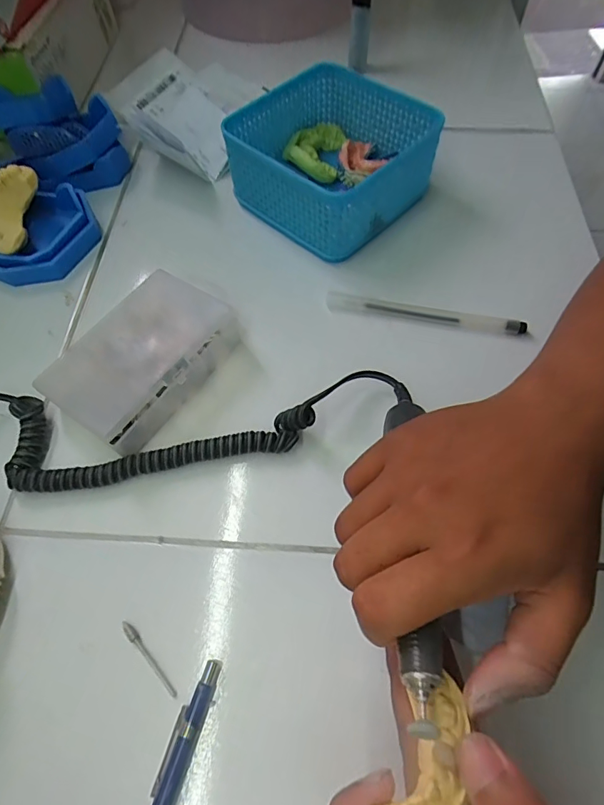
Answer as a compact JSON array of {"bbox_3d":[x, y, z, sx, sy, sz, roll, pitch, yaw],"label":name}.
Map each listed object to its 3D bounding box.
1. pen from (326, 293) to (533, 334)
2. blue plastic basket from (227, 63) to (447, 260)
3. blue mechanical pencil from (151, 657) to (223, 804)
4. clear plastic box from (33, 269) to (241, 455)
[{"bbox_3d":[0.088,-0.064,0.330,0.139,0.013,0.011,9,62,7],"label":"pen"},{"bbox_3d":[0.026,-0.197,0.368,0.130,0.063,0.134,39,70,20],"label":"blue plastic basket"},{"bbox_3d":[-0.066,0.188,0.200,0.013,0.009,0.133,14,63,10],"label":"blue mechanical pencil"},{"bbox_3d":[-0.099,-0.033,0.300,0.071,0.033,0.122,27,66,16],"label":"clear plastic box"}]

